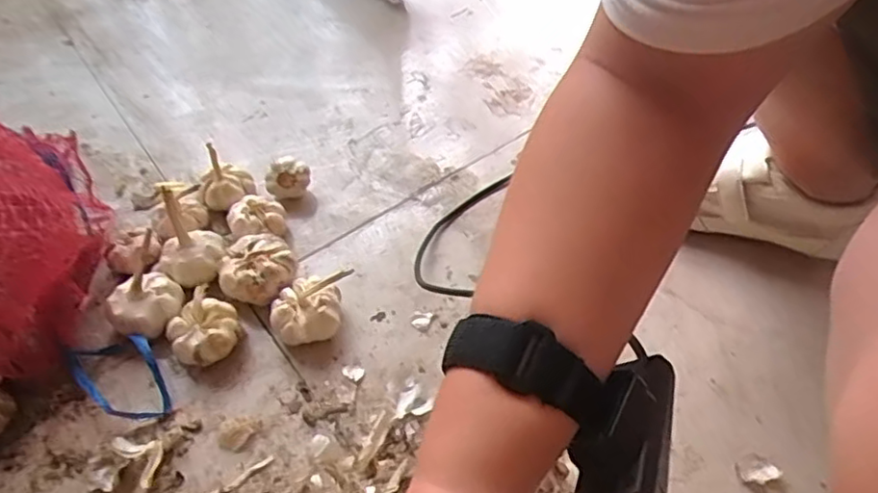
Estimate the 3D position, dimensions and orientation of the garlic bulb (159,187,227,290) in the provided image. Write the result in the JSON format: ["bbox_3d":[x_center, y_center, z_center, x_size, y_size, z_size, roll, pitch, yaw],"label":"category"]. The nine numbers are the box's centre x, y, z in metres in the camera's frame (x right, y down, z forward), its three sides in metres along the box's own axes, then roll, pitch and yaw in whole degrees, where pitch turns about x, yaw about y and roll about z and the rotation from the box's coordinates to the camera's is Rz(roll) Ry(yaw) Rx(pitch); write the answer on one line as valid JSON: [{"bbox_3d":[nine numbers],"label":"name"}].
[{"bbox_3d":[-0.216,-0.005,0.543,0.050,0.054,0.081,-25,56,-19],"label":"garlic bulb"}]

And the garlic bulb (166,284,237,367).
[{"bbox_3d":[-0.185,0.066,0.496,0.051,0.042,0.049,-19,55,-15],"label":"garlic bulb"}]

